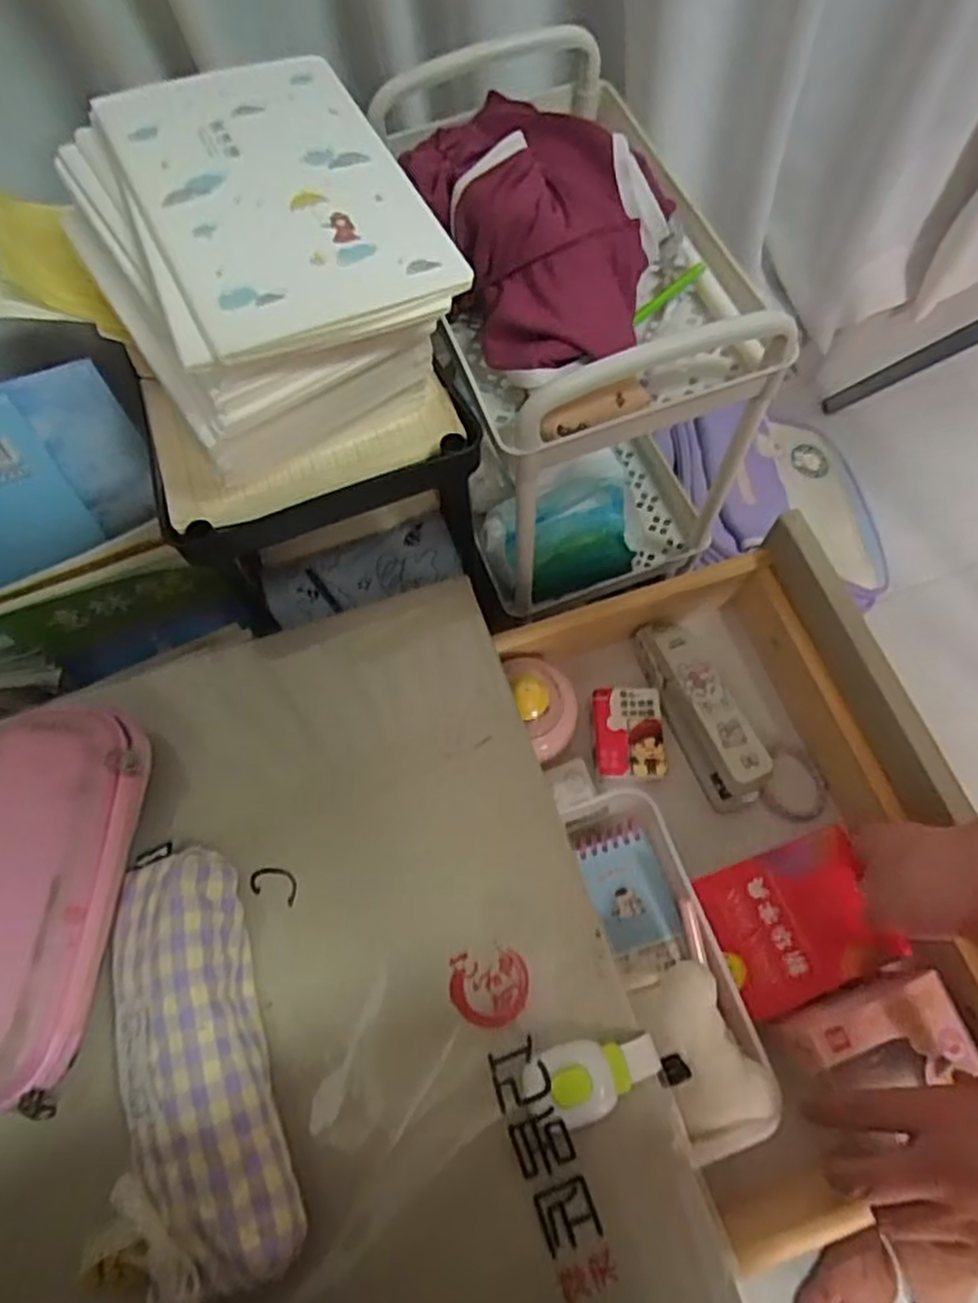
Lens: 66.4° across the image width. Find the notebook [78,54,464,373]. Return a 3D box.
[{"bbox_3d":[-0.114,-0.242,0.397,0.144,0.014,0.197,-21,71,-14],"label":"notebook"}]

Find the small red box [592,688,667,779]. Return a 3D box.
[{"bbox_3d":[0.112,0.064,0.597,0.055,0.012,0.073,0,65,2],"label":"small red box"}]

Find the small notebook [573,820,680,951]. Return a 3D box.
[{"bbox_3d":[0.097,0.167,0.533,0.051,0.009,0.083,-16,65,-6],"label":"small notebook"}]

